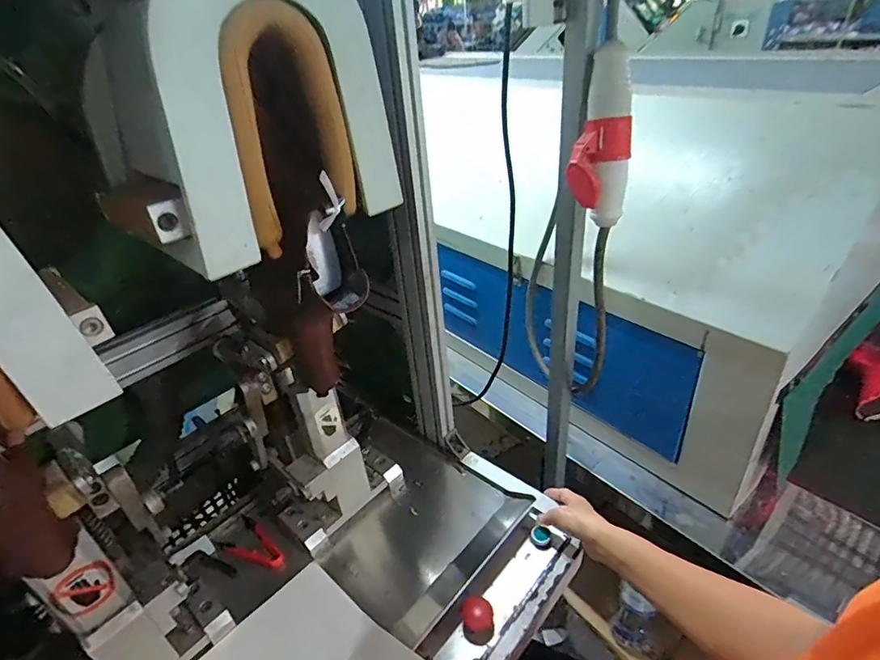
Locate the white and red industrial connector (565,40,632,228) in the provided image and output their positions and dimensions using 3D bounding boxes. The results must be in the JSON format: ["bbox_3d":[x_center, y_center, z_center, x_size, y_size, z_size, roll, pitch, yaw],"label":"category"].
[{"bbox_3d":[0.186,-0.219,0.564,0.064,0.182,0.051,3,35,14],"label":"white and red industrial connector"}]

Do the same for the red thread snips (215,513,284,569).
[{"bbox_3d":[-0.274,0.314,0.708,0.112,0.025,0.059,20,42,33],"label":"red thread snips"}]

